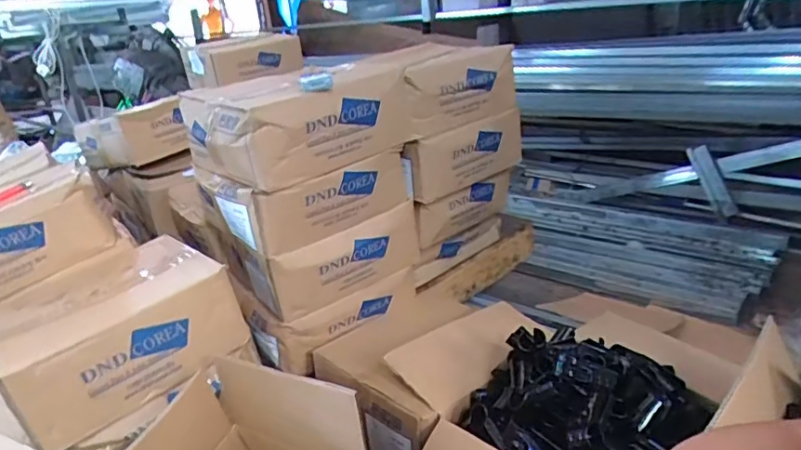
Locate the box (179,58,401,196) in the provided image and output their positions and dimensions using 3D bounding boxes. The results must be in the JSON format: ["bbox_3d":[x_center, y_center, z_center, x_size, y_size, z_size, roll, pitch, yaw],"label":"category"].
[{"bbox_3d":[-0.166,-0.201,1.011,0.374,0.148,0.272,-21,26,-34],"label":"box"}]

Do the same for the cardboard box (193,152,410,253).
[{"bbox_3d":[-0.162,-0.065,1.032,0.333,0.117,0.206,-24,27,-38],"label":"cardboard box"}]

